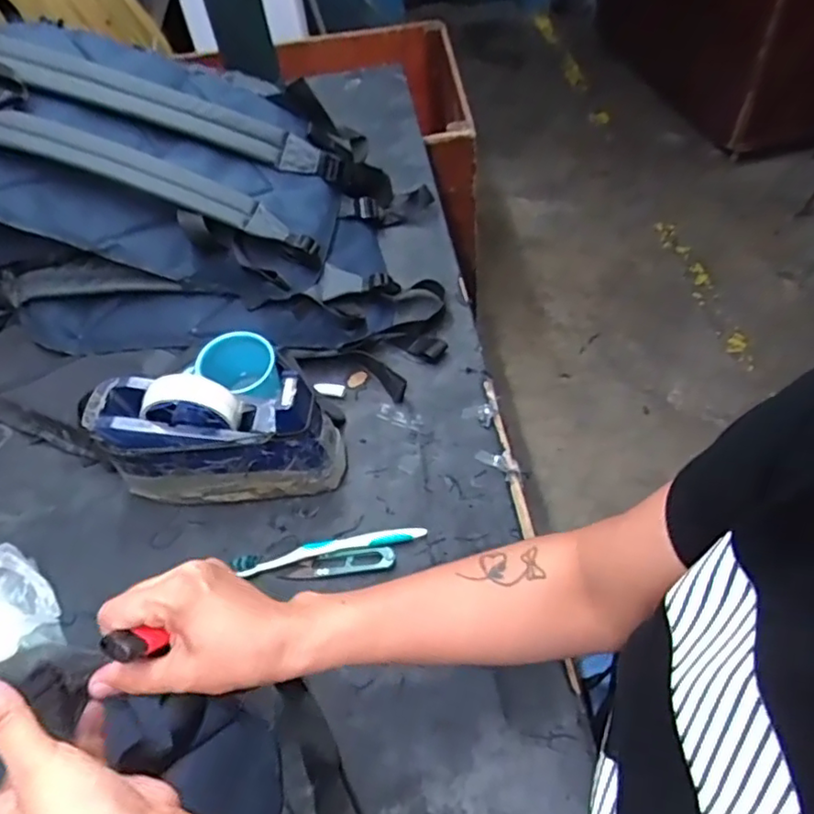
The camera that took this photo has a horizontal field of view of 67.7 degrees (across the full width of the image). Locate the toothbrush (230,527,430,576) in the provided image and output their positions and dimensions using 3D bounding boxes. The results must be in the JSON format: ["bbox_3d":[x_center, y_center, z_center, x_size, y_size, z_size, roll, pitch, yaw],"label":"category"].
[{"bbox_3d":[-0.069,0.123,0.540,0.168,0.010,0.022,-12,52,-3],"label":"toothbrush"}]

